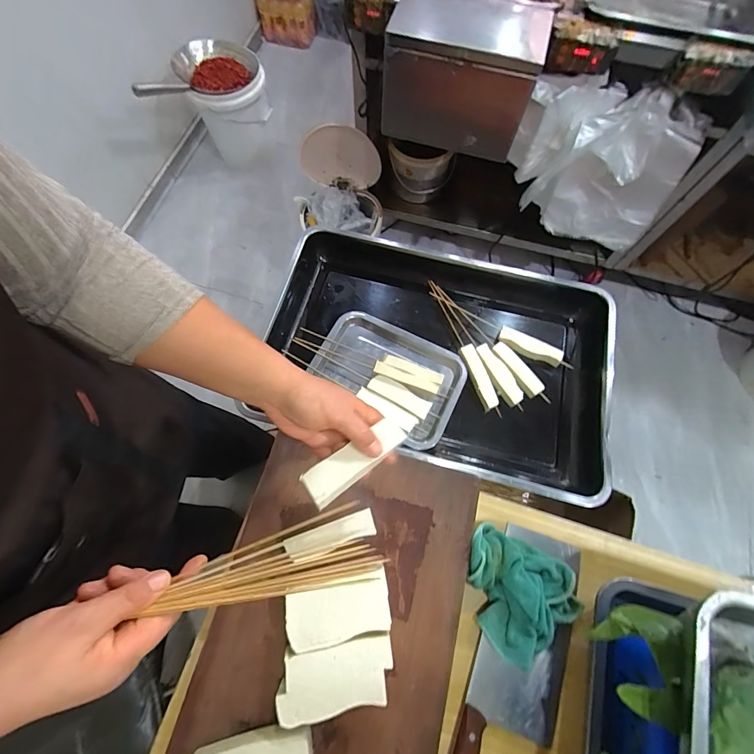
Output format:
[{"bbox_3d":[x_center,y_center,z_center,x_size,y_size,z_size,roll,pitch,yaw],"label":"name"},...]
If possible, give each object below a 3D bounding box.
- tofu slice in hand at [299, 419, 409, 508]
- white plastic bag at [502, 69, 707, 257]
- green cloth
[{"bbox_3d":[-0.022,0.086,0.388,0.115,0.010,0.039,-32,74,-20],"label":"tofu slice in hand"},{"bbox_3d":[0.540,-0.517,0.955,0.399,0.329,0.159,19,72,6],"label":"white plastic bag"},{"bbox_3d":[0.182,0.286,0.476,0.150,0.032,0.133,25,73,8],"label":"green cloth"}]

